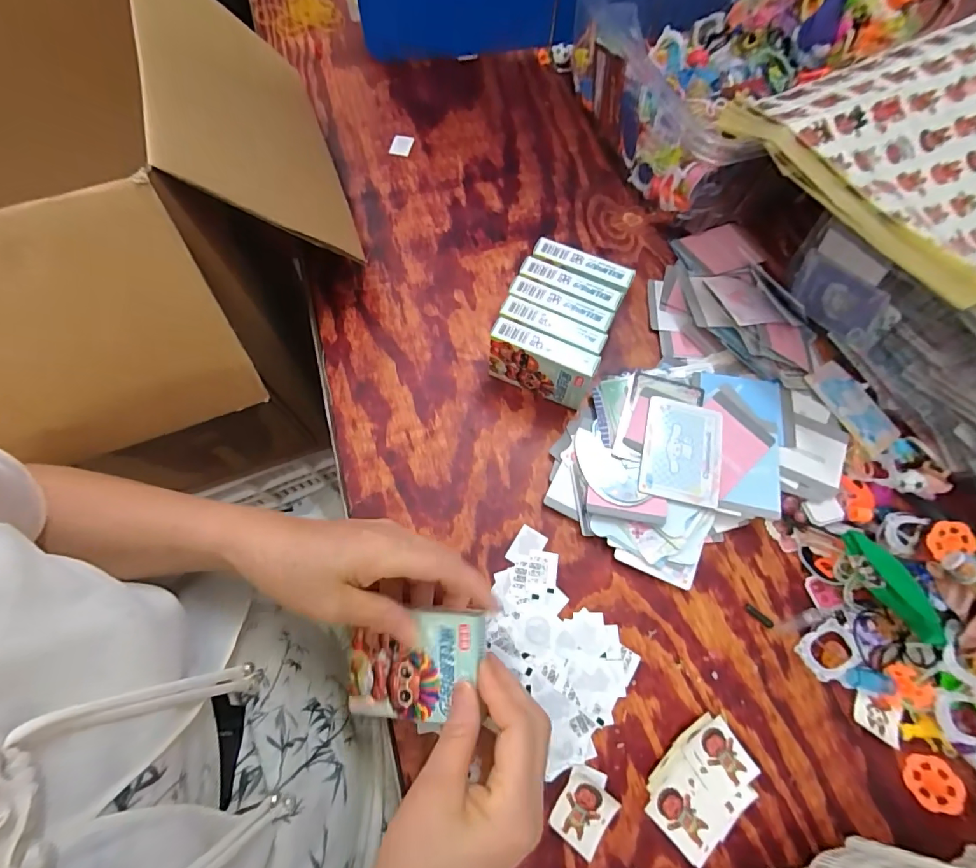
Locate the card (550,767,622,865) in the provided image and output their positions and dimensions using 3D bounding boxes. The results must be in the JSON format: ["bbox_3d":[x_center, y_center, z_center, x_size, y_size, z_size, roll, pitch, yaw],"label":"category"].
[{"bbox_3d":[0.066,0.252,0.301,0.036,0.006,0.043,37,72,10],"label":"card"}]

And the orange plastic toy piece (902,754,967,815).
[{"bbox_3d":[0.307,0.240,0.307,0.031,0.007,0.031,3,68,2],"label":"orange plastic toy piece"}]

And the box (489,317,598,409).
[{"bbox_3d":[0.047,-0.059,0.397,0.090,0.066,0.024,23,70,10],"label":"box"}]

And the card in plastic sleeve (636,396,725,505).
[{"bbox_3d":[0.164,0.014,0.378,0.063,0.004,0.088,13,69,6],"label":"card in plastic sleeve"}]

